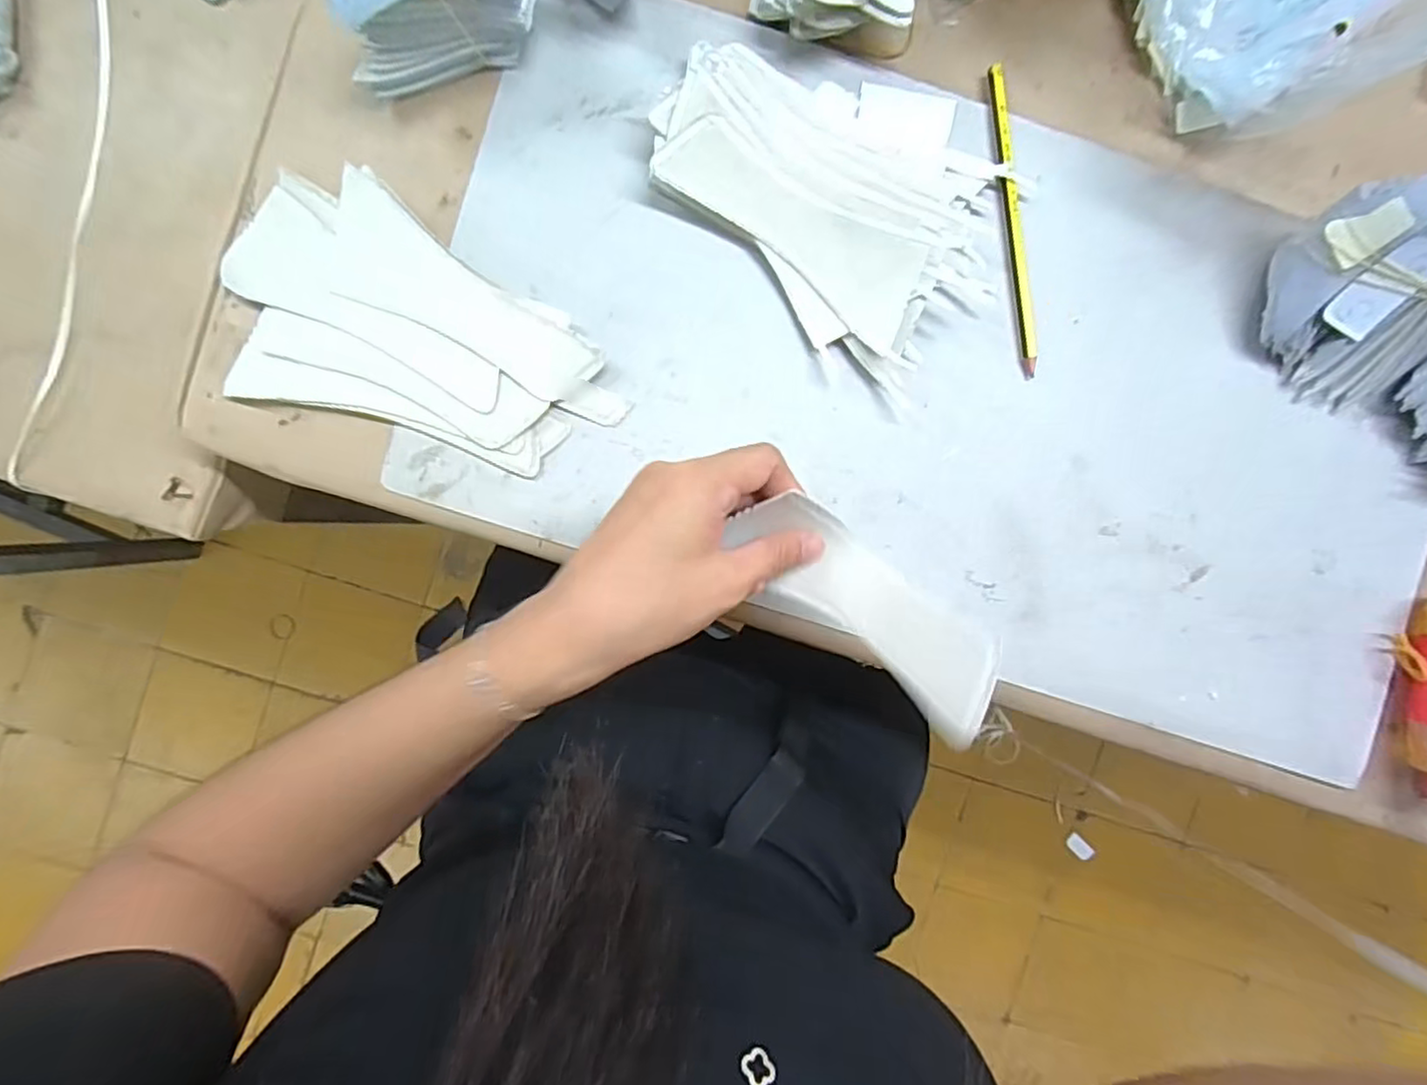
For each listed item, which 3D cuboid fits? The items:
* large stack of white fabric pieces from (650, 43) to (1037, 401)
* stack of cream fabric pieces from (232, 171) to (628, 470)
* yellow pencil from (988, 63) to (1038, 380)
[{"bbox_3d":[0.071,-0.194,0.351,0.184,0.032,0.141,45,90,-2],"label":"large stack of white fabric pieces"},{"bbox_3d":[-0.151,-0.115,0.358,0.204,0.029,0.119,15,91,-2],"label":"stack of cream fabric pieces"},{"bbox_3d":[0.166,-0.176,0.365,0.008,0.004,0.167,-8,92,-1],"label":"yellow pencil"}]

